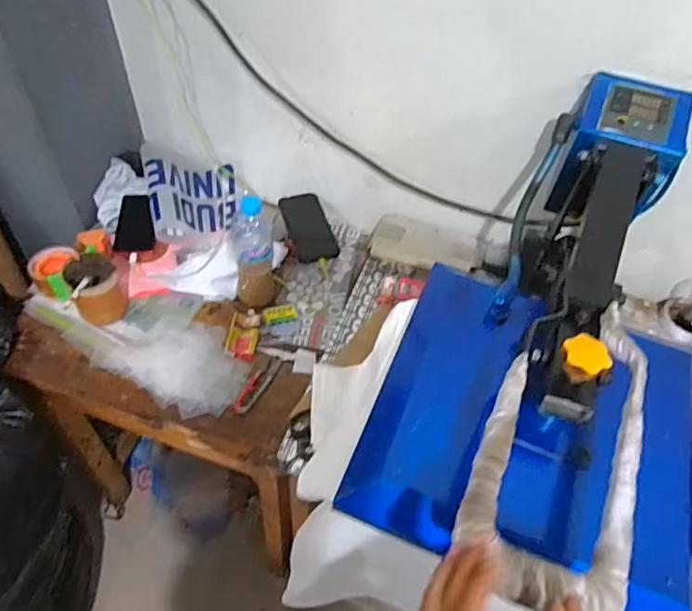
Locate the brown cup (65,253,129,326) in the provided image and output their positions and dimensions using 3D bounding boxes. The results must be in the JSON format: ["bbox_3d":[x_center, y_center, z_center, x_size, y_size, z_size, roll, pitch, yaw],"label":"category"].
[{"bbox_3d":[-0.402,-0.028,0.900,0.075,0.079,0.081,-22,58,-20],"label":"brown cup"}]

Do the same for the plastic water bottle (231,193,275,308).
[{"bbox_3d":[-0.152,-0.083,0.907,0.064,0.219,0.059,-5,53,-9],"label":"plastic water bottle"}]

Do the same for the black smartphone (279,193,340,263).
[{"bbox_3d":[-0.071,-0.149,1.051,0.077,0.016,0.140,-22,79,2],"label":"black smartphone"}]

